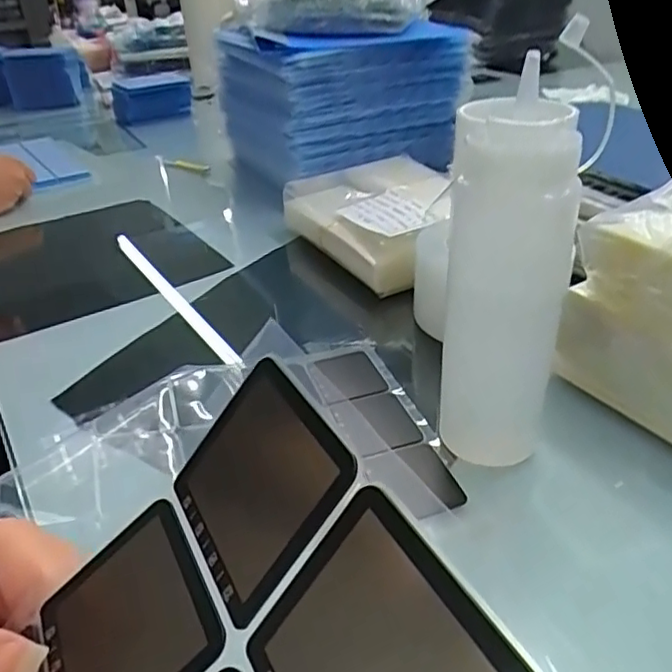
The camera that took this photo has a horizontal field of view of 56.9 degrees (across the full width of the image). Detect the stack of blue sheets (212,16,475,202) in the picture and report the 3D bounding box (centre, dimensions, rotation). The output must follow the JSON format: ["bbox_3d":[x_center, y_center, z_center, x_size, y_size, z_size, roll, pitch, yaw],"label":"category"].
[{"bbox_3d":[0.005,-0.312,0.836,0.249,0.175,0.226,-17,35,-21],"label":"stack of blue sheets"}]

